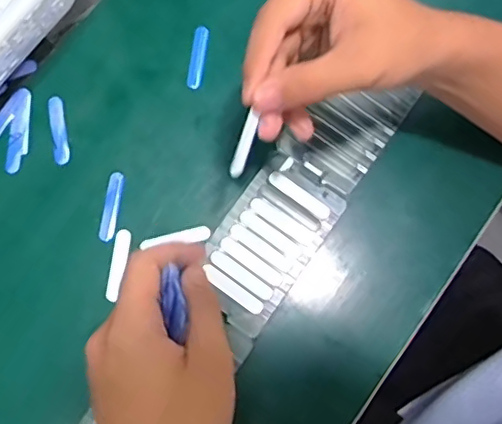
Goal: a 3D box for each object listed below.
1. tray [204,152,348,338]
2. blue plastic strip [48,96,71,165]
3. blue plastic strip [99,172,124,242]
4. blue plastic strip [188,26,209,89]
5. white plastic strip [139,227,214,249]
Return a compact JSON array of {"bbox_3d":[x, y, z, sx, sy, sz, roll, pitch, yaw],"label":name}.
[{"bbox_3d":[0.011,0.020,0.408,0.067,0.013,0.118,36,81,5],"label":"tray"},{"bbox_3d":[-0.144,-0.062,0.423,0.012,0.004,0.053,-10,80,-3],"label":"blue plastic strip"},{"bbox_3d":[-0.102,-0.004,0.413,0.012,0.008,0.052,6,79,0],"label":"blue plastic strip"},{"bbox_3d":[-0.041,-0.120,0.439,0.011,0.005,0.052,5,79,0],"label":"blue plastic strip"},{"bbox_3d":[-0.053,0.021,0.410,0.049,0.004,0.010,-15,80,-4],"label":"white plastic strip"}]

